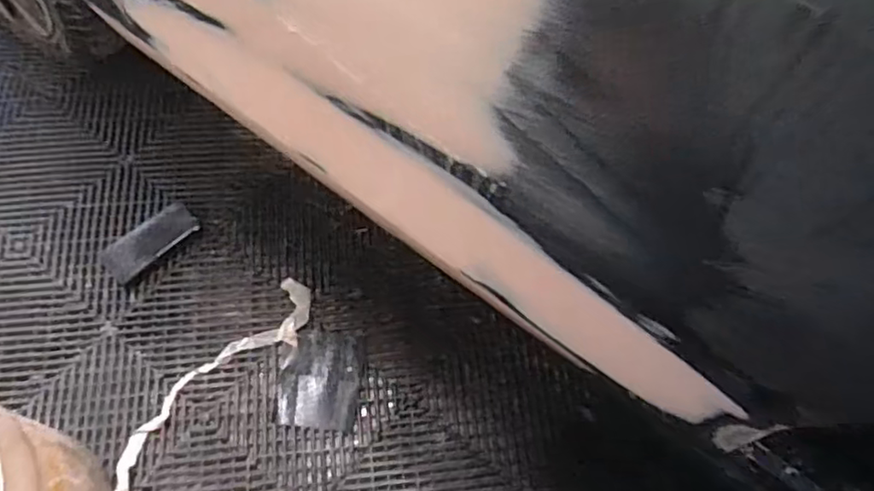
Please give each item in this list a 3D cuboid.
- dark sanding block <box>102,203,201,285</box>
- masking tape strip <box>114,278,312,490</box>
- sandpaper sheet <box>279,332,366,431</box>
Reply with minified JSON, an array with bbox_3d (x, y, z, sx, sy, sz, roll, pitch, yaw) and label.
[{"bbox_3d":[-0.444,-0.007,0.984,0.142,0.011,0.066,-41,74,-17],"label":"dark sanding block"},{"bbox_3d":[-0.314,0.194,0.895,0.077,0.011,0.366,35,66,20],"label":"masking tape strip"},{"bbox_3d":[-0.164,0.192,0.911,0.111,0.006,0.136,6,67,0],"label":"sandpaper sheet"}]

